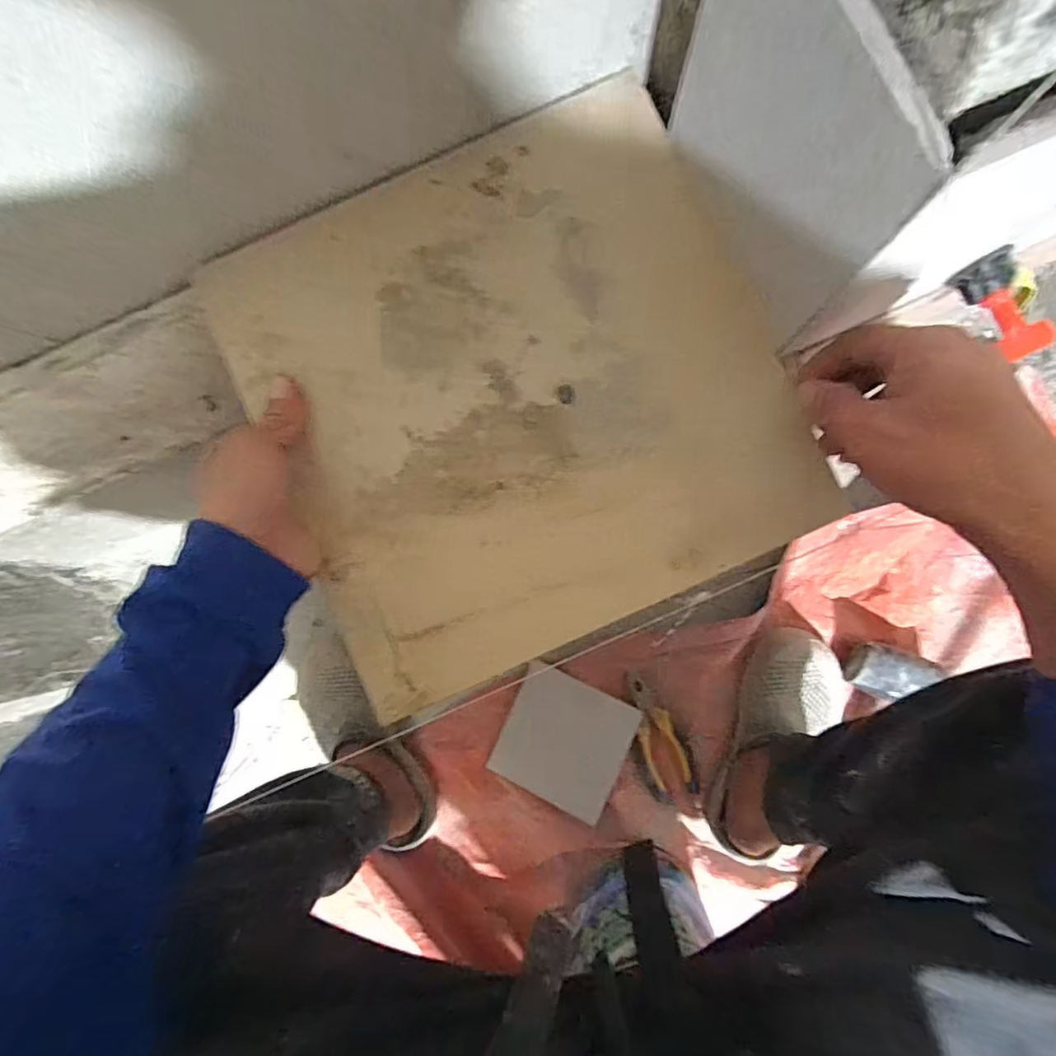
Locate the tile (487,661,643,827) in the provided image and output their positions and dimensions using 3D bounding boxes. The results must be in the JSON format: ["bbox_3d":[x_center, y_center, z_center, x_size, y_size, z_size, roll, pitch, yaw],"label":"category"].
[{"bbox_3d":[0.044,0.263,0.679,0.147,0.007,0.146,24,86,9],"label":"tile"}]

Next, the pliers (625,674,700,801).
[{"bbox_3d":[0.157,0.257,0.677,0.053,0.012,0.159,-23,84,1],"label":"pliers"}]

